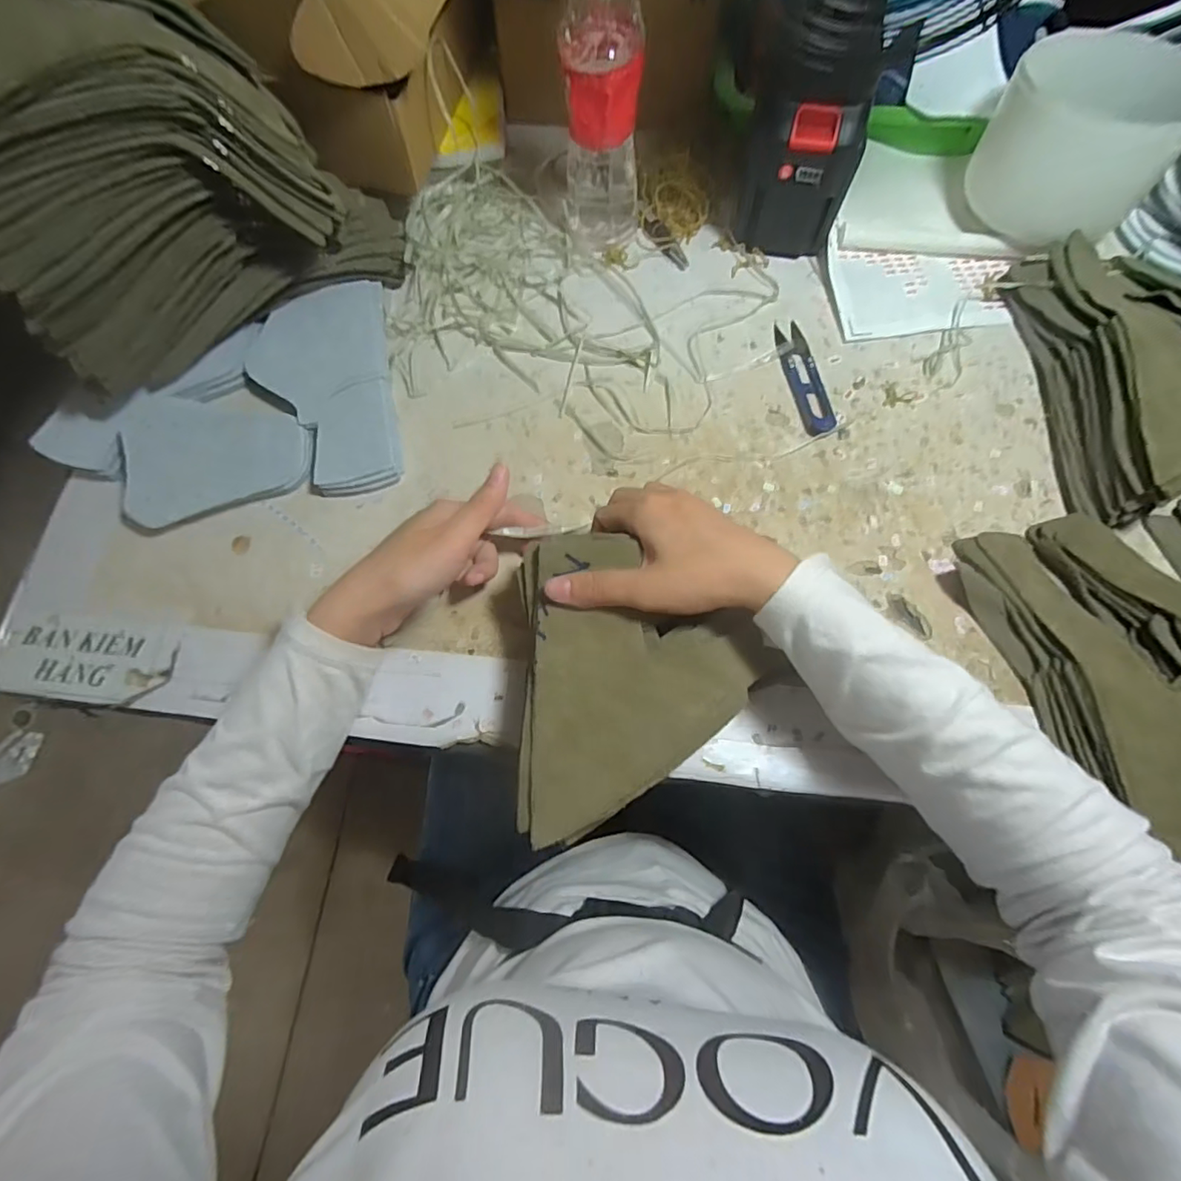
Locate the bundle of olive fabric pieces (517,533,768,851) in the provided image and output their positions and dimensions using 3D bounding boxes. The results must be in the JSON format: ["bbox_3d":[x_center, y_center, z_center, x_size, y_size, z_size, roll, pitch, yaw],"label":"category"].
[{"bbox_3d":[0.029,0.047,0.306,0.131,0.017,0.155,-1,71,-2],"label":"bundle of olive fabric pieces"}]

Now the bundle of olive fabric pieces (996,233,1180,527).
[{"bbox_3d":[0.393,-0.150,0.388,0.149,0.064,0.212,-2,72,1],"label":"bundle of olive fabric pieces"}]

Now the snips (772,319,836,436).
[{"bbox_3d":[0.161,-0.162,0.429,0.026,0.009,0.103,-6,71,0],"label":"snips"}]

